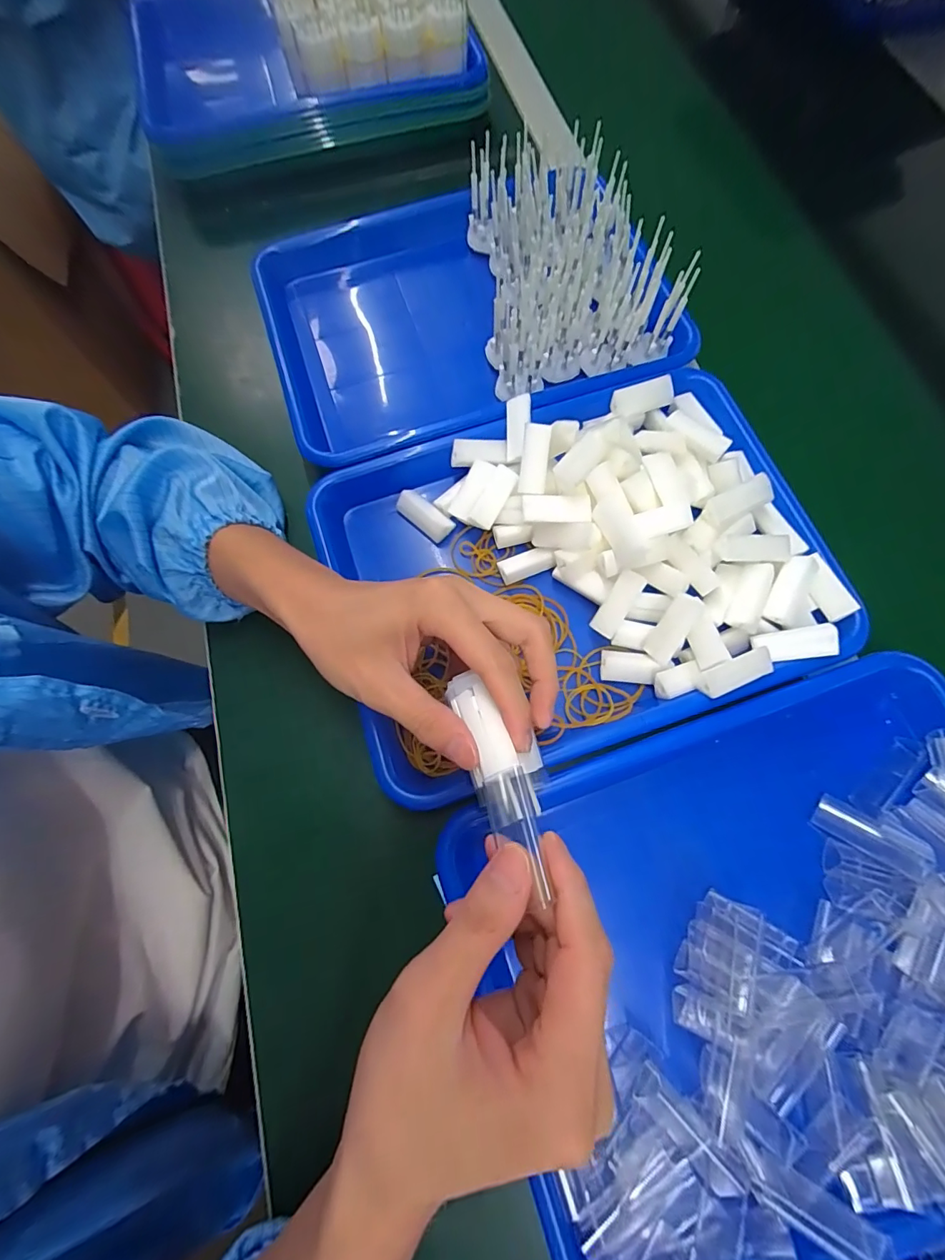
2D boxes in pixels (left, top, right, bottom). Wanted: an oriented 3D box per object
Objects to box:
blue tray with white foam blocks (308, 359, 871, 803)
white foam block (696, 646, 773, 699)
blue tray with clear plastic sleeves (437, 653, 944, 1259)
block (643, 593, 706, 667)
[{"bbox_3d":[0.066,-0.047,0.337,0.326,0.072,0.247,-18,73,-5],"label":"blue tray with white foam blocks"},{"bbox_3d":[0.160,0.027,0.295,0.048,0.011,0.017,-22,73,-6],"label":"white foam block"},{"bbox_3d":[0.168,0.172,0.265,0.324,0.054,0.248,-18,75,-6],"label":"blue tray with clear plastic sleeves"},{"bbox_3d":[0.130,-0.001,0.310,0.017,0.011,0.046,31,107,8],"label":"block"}]

